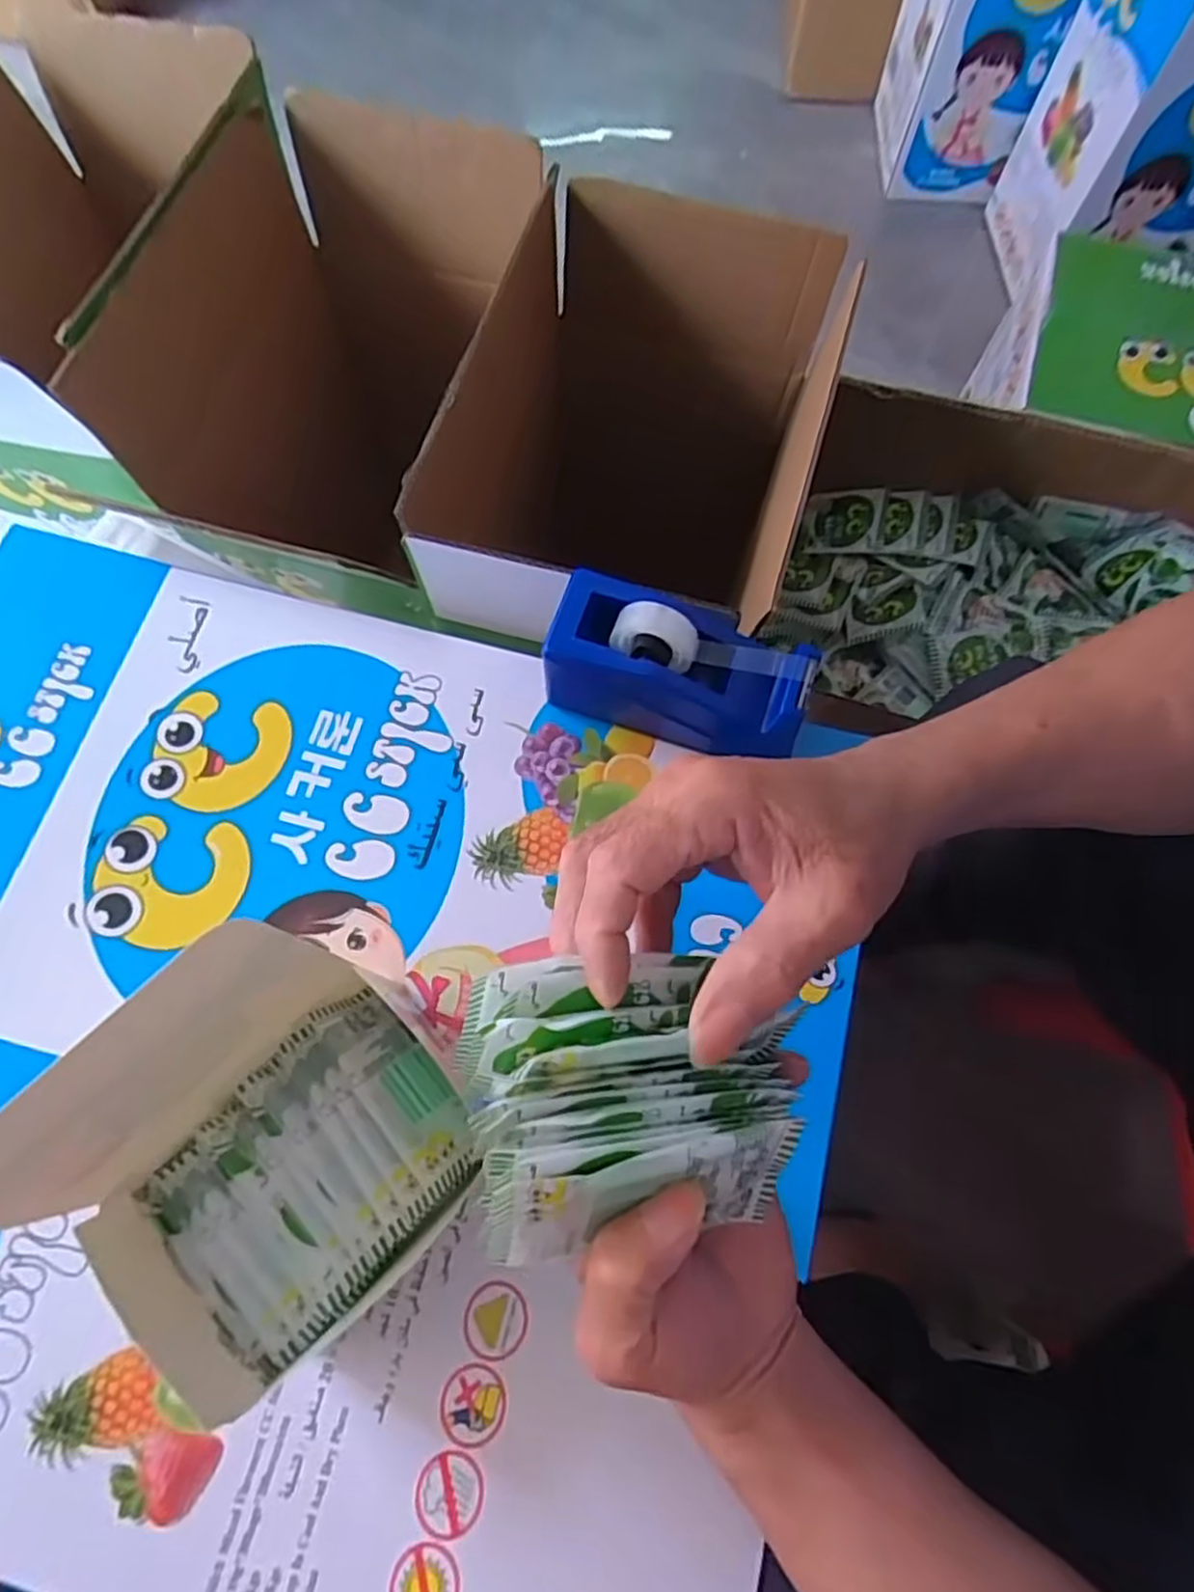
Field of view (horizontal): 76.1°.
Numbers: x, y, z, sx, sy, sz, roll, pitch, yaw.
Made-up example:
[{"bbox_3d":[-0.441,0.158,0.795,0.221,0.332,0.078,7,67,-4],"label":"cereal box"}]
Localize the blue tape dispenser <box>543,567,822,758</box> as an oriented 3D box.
[{"bbox_3d":[0.047,-0.073,0.431,0.145,0.070,0.064,15,72,5],"label":"blue tape dispenser"}]

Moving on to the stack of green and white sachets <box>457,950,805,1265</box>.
[{"bbox_3d":[0.013,0.097,0.252,0.106,0.035,0.083,-4,72,-2],"label":"stack of green and white sachets"}]

